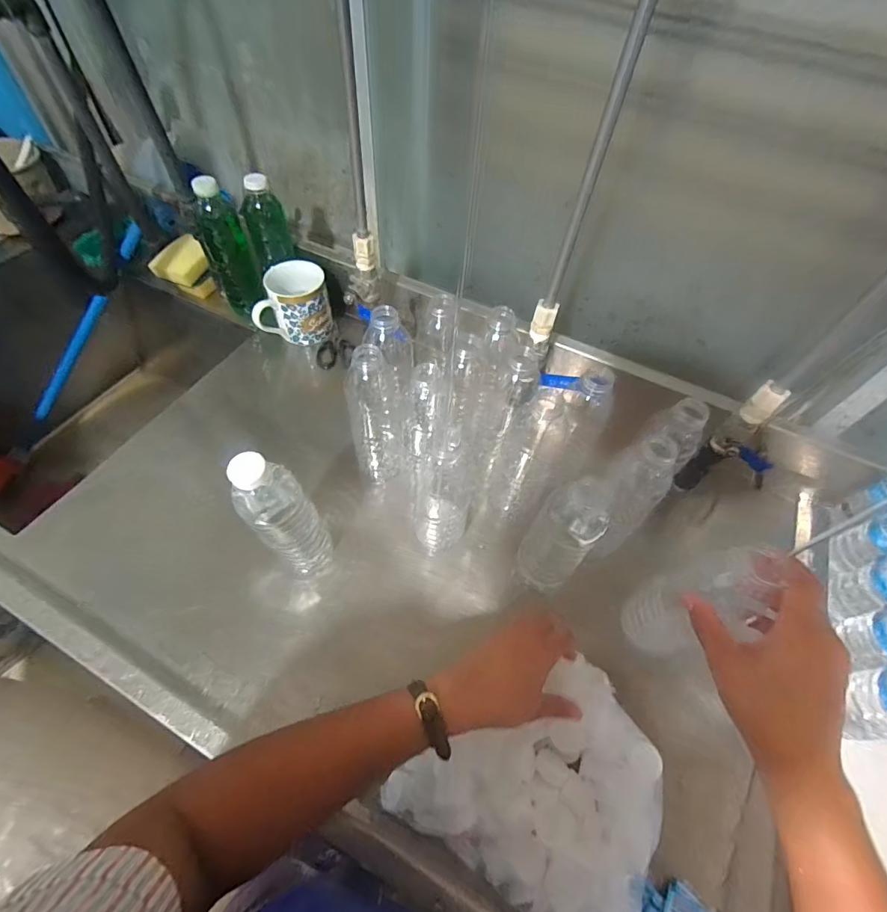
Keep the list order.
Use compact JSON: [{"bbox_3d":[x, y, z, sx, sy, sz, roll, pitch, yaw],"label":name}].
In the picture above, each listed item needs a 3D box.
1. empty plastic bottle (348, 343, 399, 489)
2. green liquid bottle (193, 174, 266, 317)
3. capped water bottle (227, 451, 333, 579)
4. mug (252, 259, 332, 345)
[{"bbox_3d":[-0.083,-0.050,0.535,0.054,0.205,0.068,-6,57,-8],"label":"empty plastic bottle"},{"bbox_3d":[-0.330,-0.316,0.686,0.059,0.192,0.050,-38,67,-25],"label":"green liquid bottle"},{"bbox_3d":[-0.162,0.066,0.457,0.061,0.219,0.051,-24,61,-19],"label":"capped water bottle"},{"bbox_3d":[-0.242,-0.244,0.712,0.112,0.085,0.098,-10,58,-11],"label":"mug"}]

